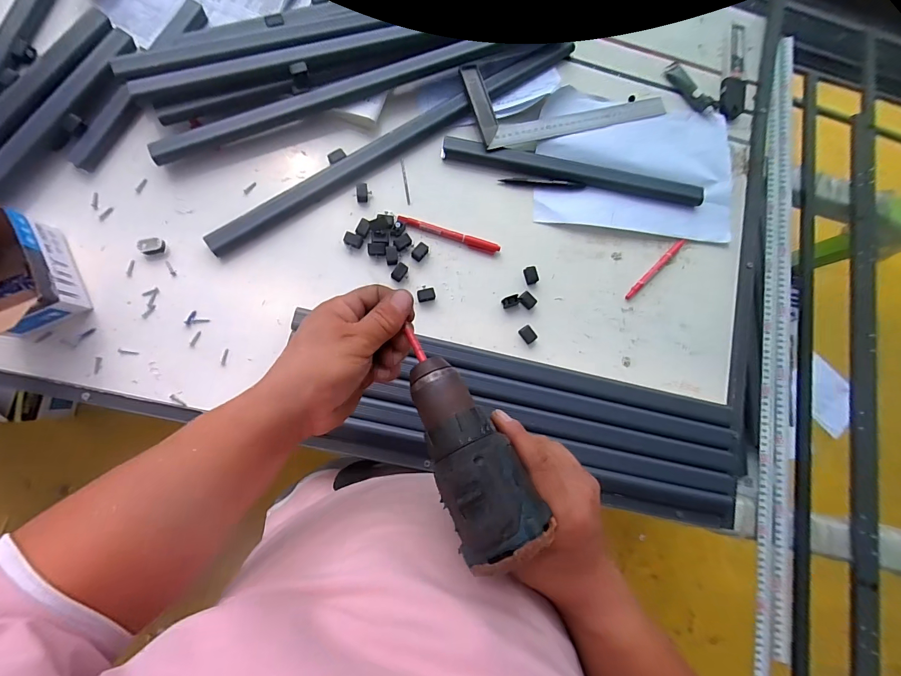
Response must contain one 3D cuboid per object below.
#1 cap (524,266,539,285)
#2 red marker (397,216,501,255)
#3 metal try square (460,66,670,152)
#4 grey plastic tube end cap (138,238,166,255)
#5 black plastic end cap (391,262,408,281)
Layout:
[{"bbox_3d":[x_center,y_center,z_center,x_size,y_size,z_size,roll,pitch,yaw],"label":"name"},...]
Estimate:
[{"bbox_3d":[0.109,-0.084,0.522,0.017,0.005,0.023,-14,85,-8],"label":"cap"},{"bbox_3d":[-0.001,-0.137,0.515,0.137,0.009,0.014,18,82,-4],"label":"red marker"},{"bbox_3d":[0.166,-0.350,0.553,0.288,0.021,0.116,-17,86,-8],"label":"metal try square"},{"bbox_3d":[-0.357,-0.109,0.465,0.028,0.009,0.017,-10,85,-8],"label":"grey plastic tube end cap"},{"bbox_3d":[-0.065,-0.085,0.500,0.015,0.009,0.025,30,81,-3],"label":"black plastic end cap"}]

